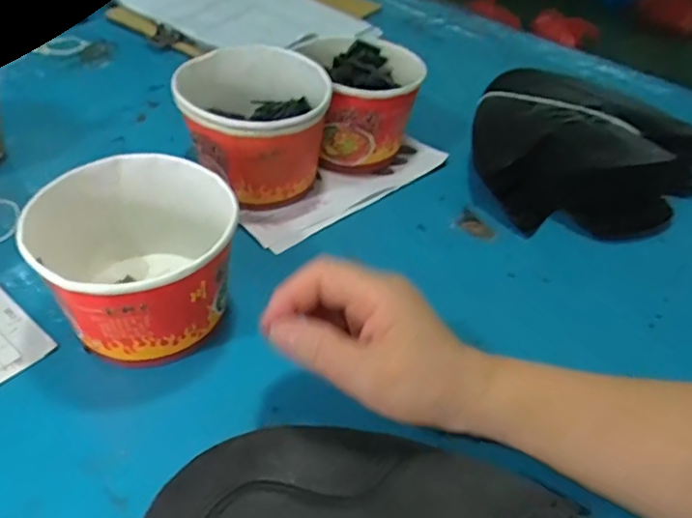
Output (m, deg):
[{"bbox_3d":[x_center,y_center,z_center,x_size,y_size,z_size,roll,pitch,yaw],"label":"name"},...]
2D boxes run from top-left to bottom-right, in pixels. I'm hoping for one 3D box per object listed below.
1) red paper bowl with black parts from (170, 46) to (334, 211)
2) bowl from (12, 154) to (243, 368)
[{"bbox_3d":[-0.074,-0.104,0.482,0.118,0.095,0.105,8,43,1],"label":"red paper bowl with black parts"},{"bbox_3d":[-0.128,0.003,0.368,0.113,0.089,0.109,4,43,-3],"label":"bowl"}]

